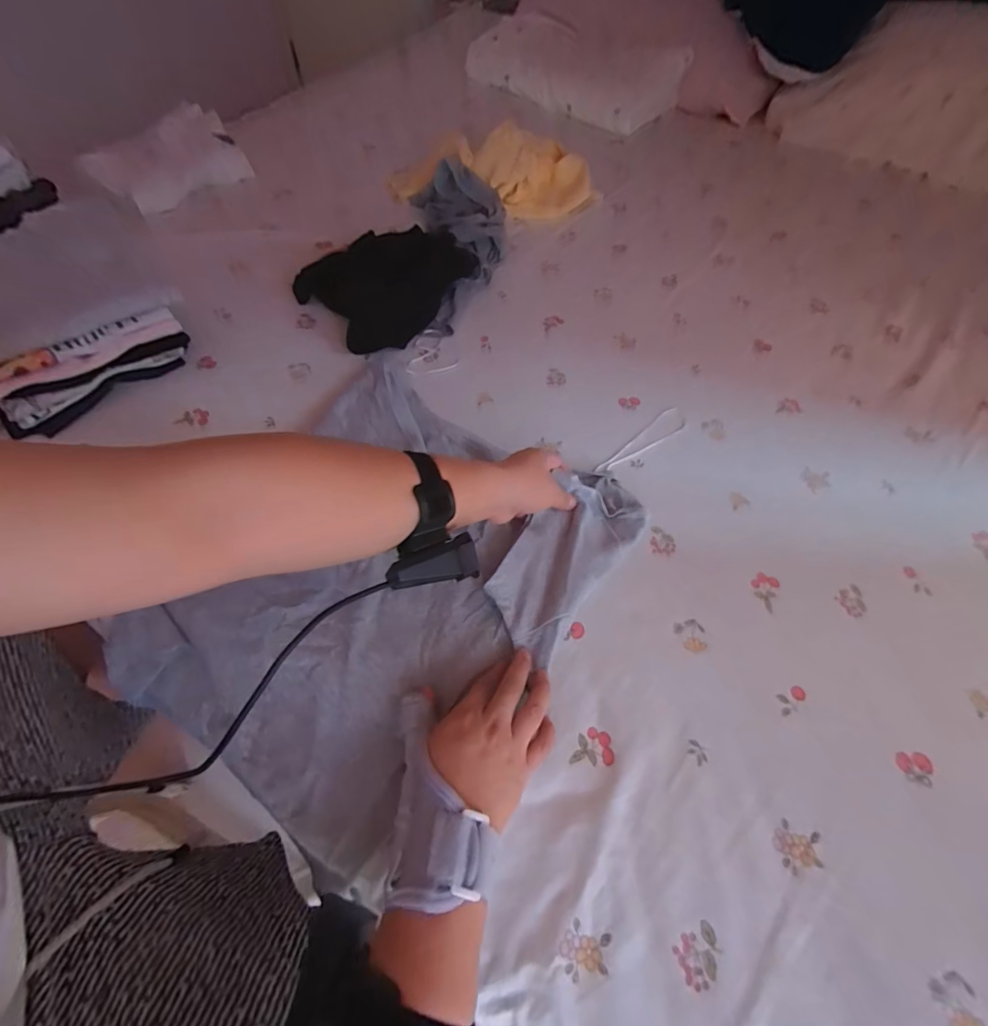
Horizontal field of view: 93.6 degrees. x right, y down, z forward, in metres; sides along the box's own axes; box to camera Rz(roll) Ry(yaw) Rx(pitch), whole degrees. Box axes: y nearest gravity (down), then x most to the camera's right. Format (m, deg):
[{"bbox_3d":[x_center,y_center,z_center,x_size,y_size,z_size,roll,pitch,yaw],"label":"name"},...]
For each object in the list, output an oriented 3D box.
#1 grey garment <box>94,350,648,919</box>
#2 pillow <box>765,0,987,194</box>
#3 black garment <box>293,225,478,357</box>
[{"bbox_3d":[-0.106,0.064,0.476,0.371,0.058,0.443,28,62,17],"label":"grey garment"},{"bbox_3d":[0.905,-0.815,0.912,0.624,0.197,0.265,34,64,20],"label":"pillow"},{"bbox_3d":[-0.157,-0.355,0.716,0.184,0.065,0.240,39,66,22],"label":"black garment"}]

